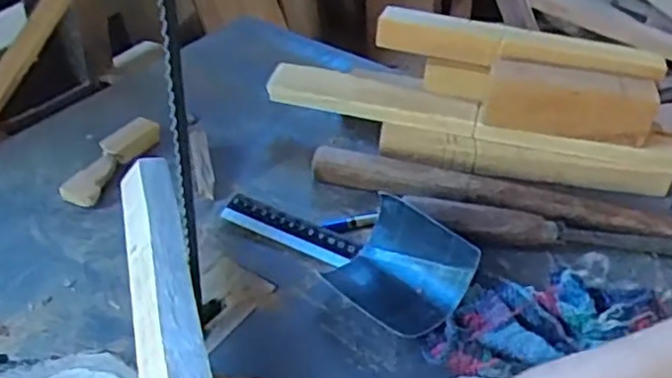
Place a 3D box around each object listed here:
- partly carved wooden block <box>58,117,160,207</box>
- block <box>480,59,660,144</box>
[{"bbox_3d":[-0.220,-0.027,0.693,0.034,0.031,0.115,20,40,19],"label":"partly carved wooden block"},{"bbox_3d":[0.228,-0.086,0.694,0.158,0.053,0.041,10,38,7],"label":"block"}]

